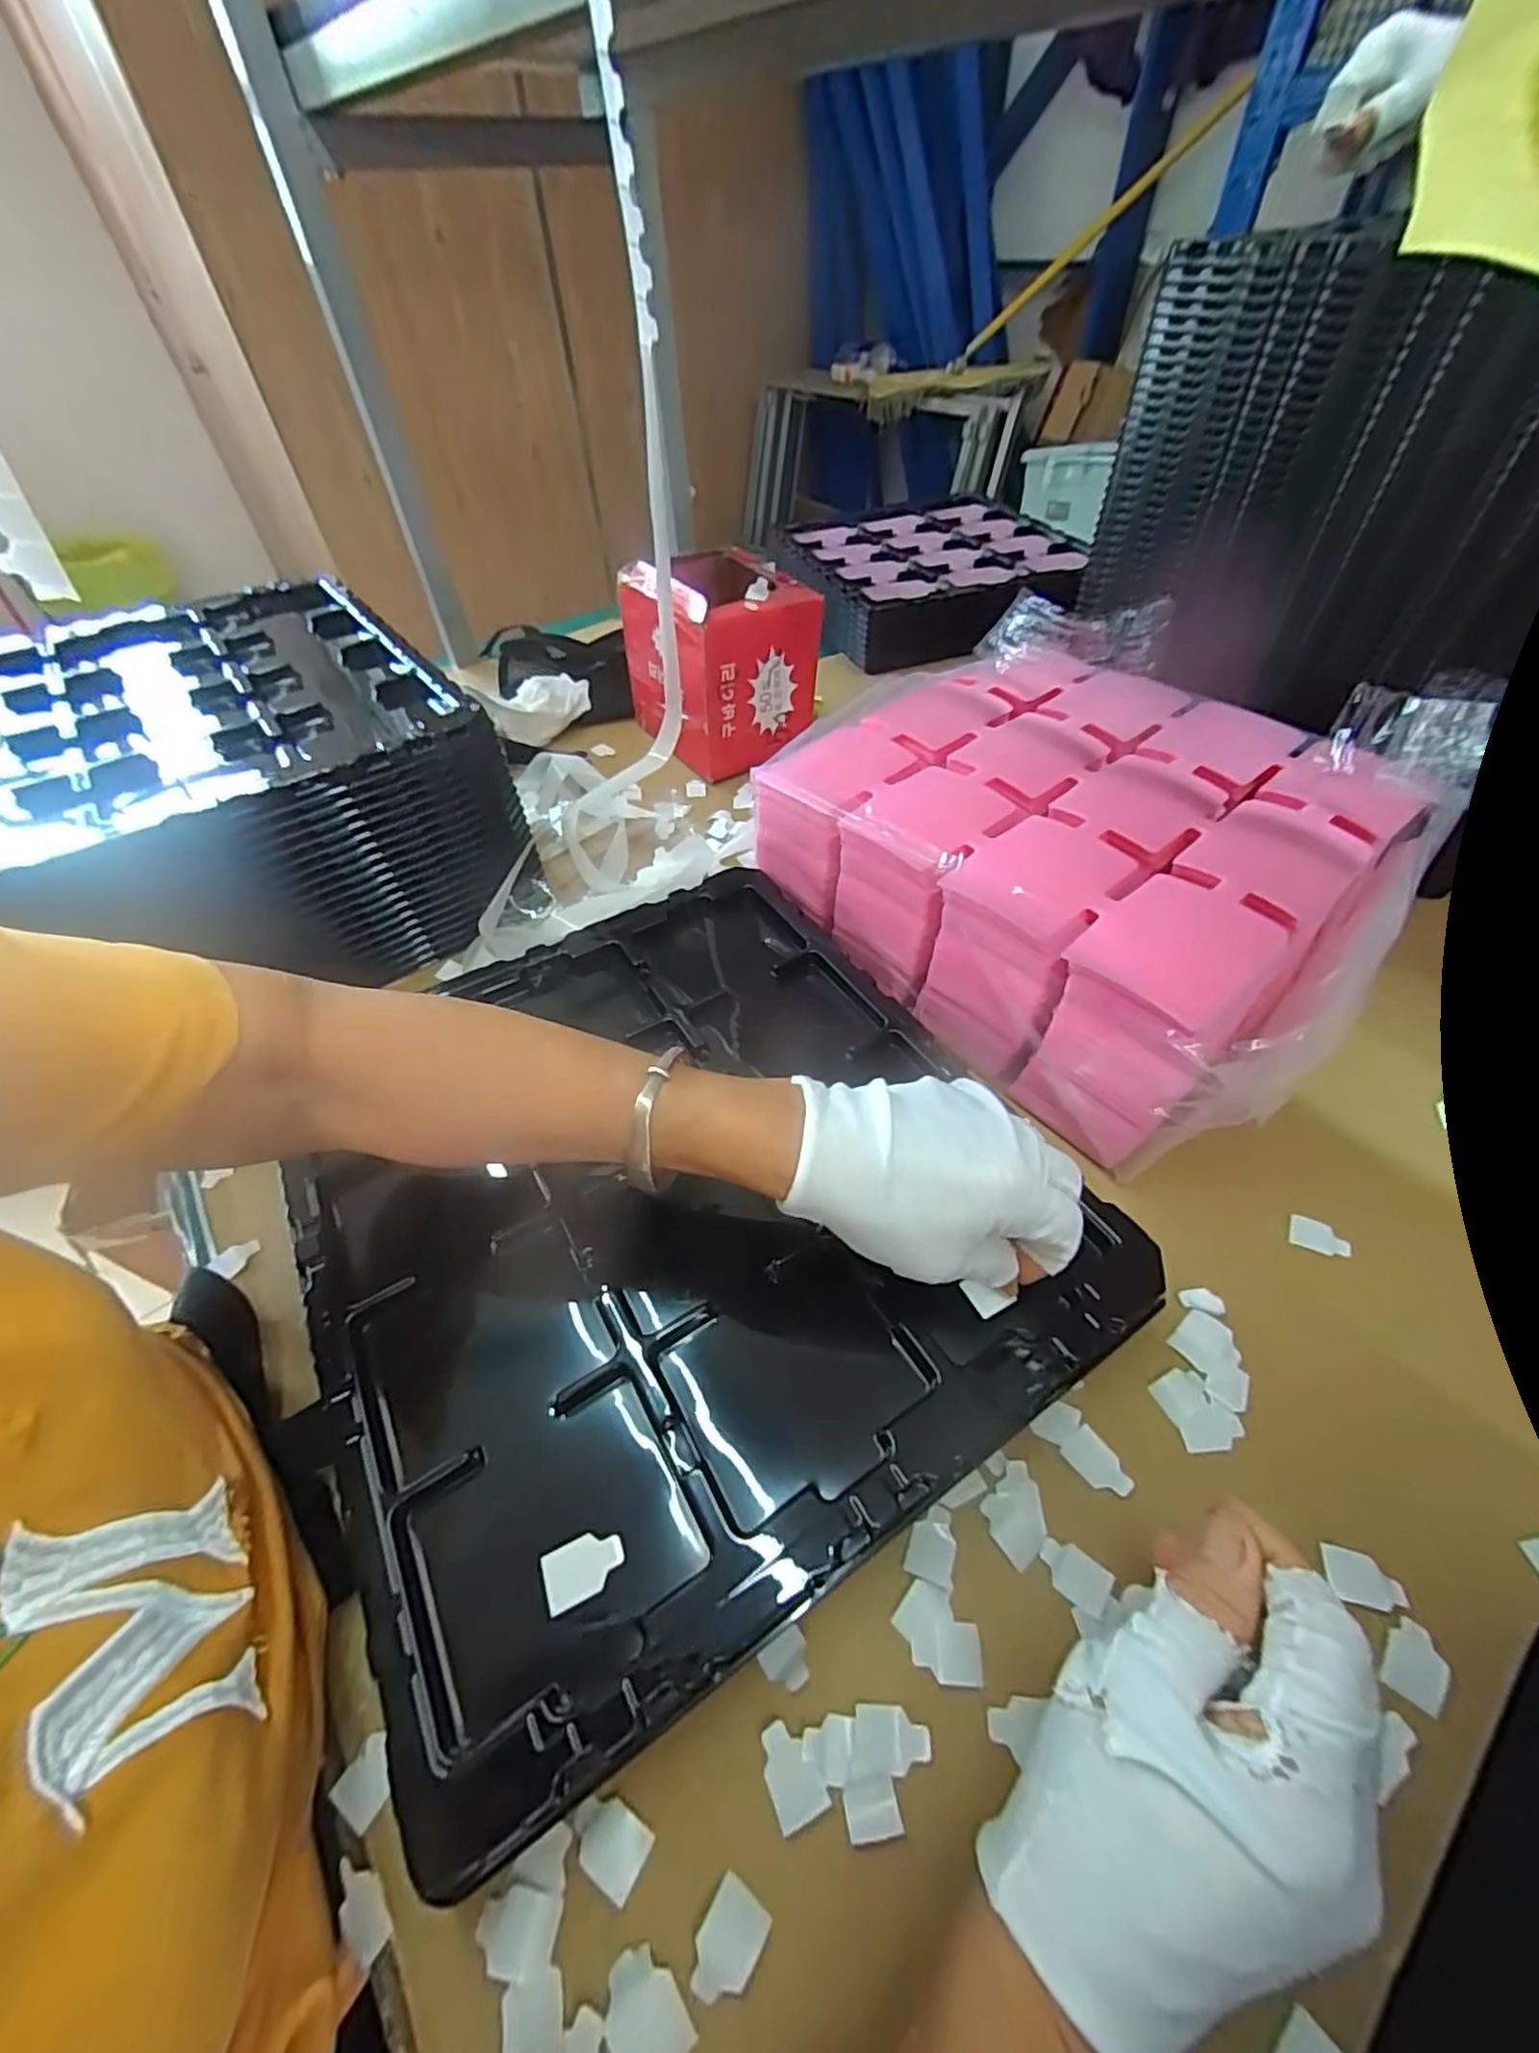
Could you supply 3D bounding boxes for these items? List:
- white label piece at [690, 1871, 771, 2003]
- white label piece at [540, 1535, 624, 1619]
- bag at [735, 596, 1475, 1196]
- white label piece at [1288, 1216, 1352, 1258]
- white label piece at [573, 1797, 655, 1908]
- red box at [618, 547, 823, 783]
[{"bbox_3d":[-0.013,0.284,0.215,0.018,0.005,0.024,28,46,24],"label":"white label piece"},{"bbox_3d":[-0.067,0.194,0.250,0.028,0.004,0.018,-20,51,-14],"label":"white label piece"},{"bbox_3d":[0.199,-0.114,0.459,0.295,0.124,0.355,-28,53,-20],"label":"bag"},{"bbox_3d":[0.282,0.108,0.358,0.028,0.004,0.016,17,63,14],"label":"white label piece"},{"bbox_3d":[-0.054,0.270,0.231,0.027,0.004,0.017,15,48,25],"label":"white label piece"},{"bbox_3d":[-0.049,-0.355,0.687,0.121,0.153,0.161,-34,56,-24],"label":"red box"}]

